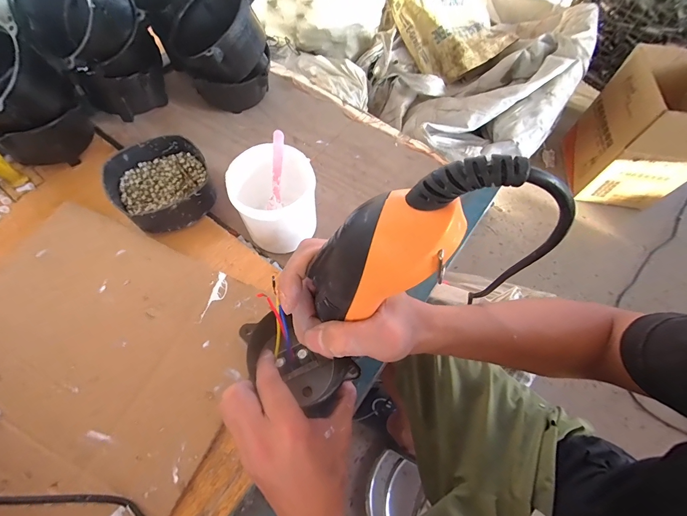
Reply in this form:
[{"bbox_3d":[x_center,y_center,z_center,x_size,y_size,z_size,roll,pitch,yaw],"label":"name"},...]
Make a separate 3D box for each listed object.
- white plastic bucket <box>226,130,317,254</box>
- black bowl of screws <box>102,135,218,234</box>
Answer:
[{"bbox_3d":[-0.082,-0.066,0.390,0.092,0.096,0.096,1,63,-3],"label":"white plastic bucket"},{"bbox_3d":[-0.238,-0.095,0.426,0.118,0.048,0.123,1,63,-3],"label":"black bowl of screws"}]

